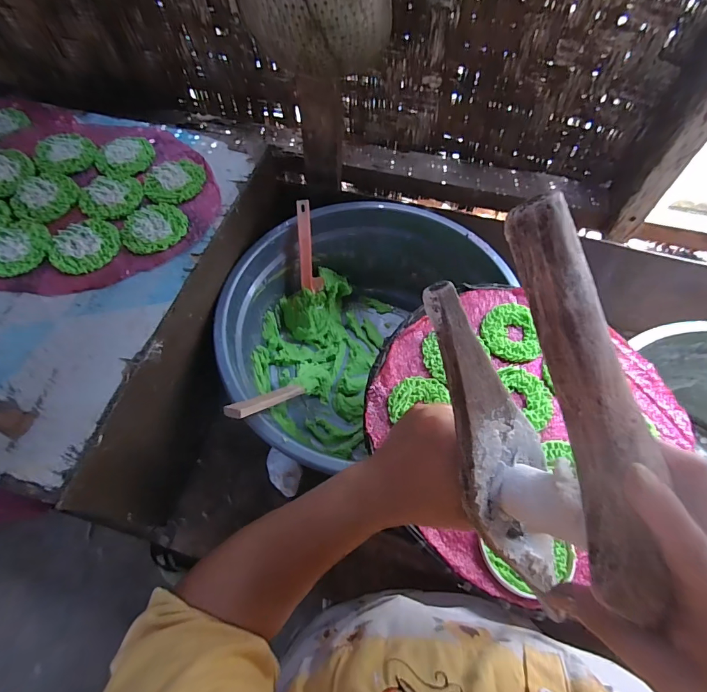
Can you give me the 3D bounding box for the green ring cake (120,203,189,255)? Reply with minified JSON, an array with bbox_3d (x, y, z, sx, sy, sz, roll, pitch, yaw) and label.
[{"bbox_3d":[-0.253,-0.151,0.489,0.078,0.008,0.078,-25,64,-13],"label":"green ring cake"}]

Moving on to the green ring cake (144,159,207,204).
[{"bbox_3d":[-0.247,-0.227,0.529,0.076,0.007,0.081,0,61,0],"label":"green ring cake"}]

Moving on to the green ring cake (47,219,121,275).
[{"bbox_3d":[-0.329,-0.123,0.471,0.075,0.008,0.077,36,67,18],"label":"green ring cake"}]

